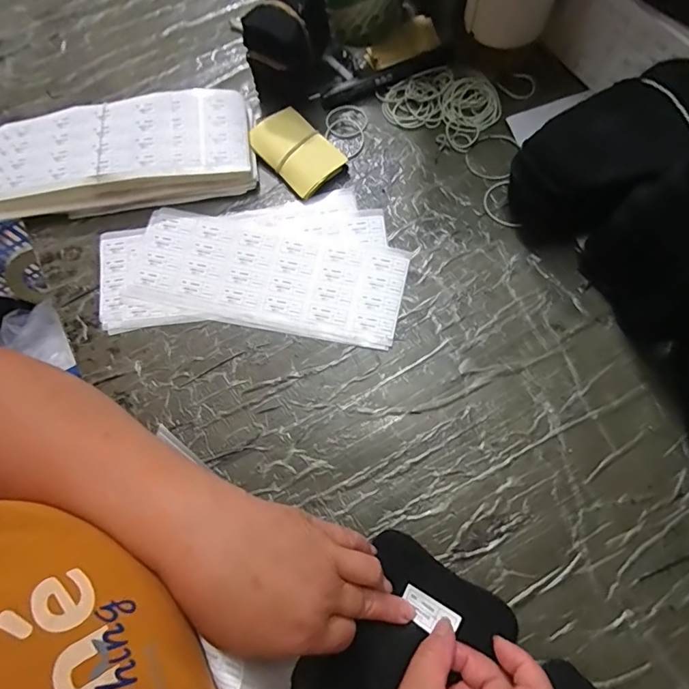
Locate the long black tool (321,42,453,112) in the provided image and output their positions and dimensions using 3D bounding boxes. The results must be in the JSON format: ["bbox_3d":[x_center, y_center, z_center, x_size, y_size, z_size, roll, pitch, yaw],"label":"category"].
[{"bbox_3d":[0.047,-0.284,0.479,0.147,0.014,0.023,-23,74,-3],"label":"long black tool"}]

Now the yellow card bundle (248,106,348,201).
[{"bbox_3d":[-0.048,-0.196,0.454,0.060,0.019,0.093,-43,76,-8],"label":"yellow card bundle"}]

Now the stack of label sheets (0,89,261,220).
[{"bbox_3d":[-0.243,-0.192,0.457,0.296,0.045,0.103,-9,74,1],"label":"stack of label sheets"}]

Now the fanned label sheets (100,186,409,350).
[{"bbox_3d":[-0.090,-0.078,0.433,0.288,0.008,0.146,3,75,5],"label":"fanned label sheets"}]

